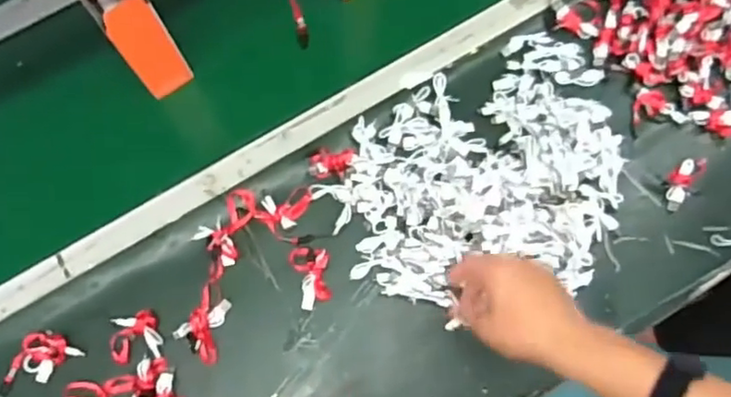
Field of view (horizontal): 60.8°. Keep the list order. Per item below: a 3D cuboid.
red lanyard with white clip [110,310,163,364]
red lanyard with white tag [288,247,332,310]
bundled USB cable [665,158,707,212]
[{"bbox_3d":[-0.267,0.160,0.718,0.060,0.010,0.054,-11,76,-3],"label":"red lanyard with white clip"},{"bbox_3d":[-0.063,0.092,0.740,0.044,0.010,0.073,-13,76,-3],"label":"red lanyard with white tag"},{"bbox_3d":[0.393,-0.023,0.773,0.031,0.020,0.078,36,78,8],"label":"bundled USB cable"}]

